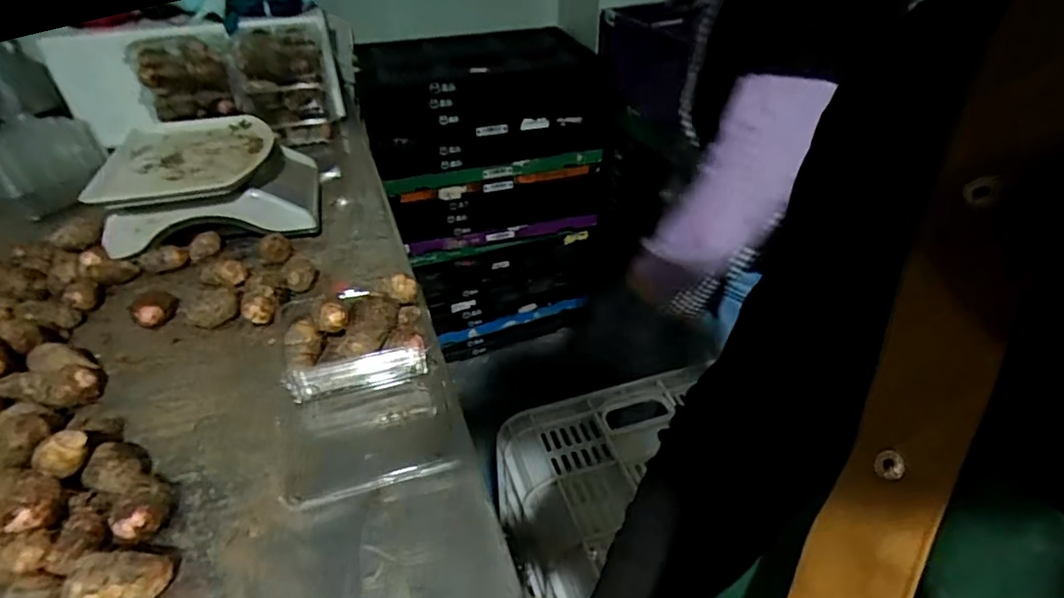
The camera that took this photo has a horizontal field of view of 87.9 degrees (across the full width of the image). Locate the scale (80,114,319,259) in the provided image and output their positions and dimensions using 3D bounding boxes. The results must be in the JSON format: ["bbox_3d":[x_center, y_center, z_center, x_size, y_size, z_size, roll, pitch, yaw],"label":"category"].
[{"bbox_3d":[-0.497,-0.182,0.877,0.278,0.121,0.274,-12,41,-12],"label":"scale"}]

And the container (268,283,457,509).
[{"bbox_3d":[-0.171,0.123,0.553,0.166,0.051,0.136,-12,40,-11],"label":"container"}]

